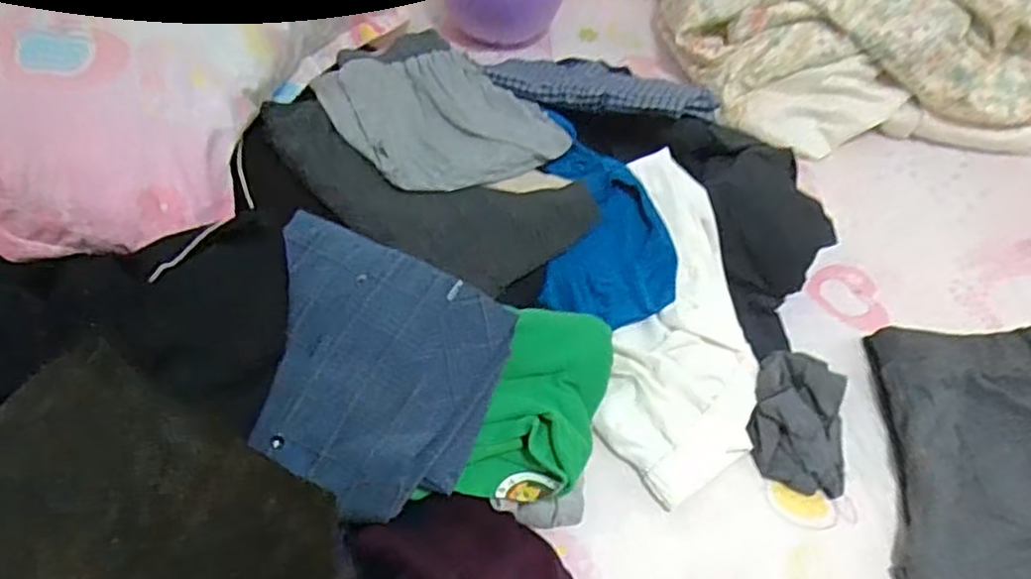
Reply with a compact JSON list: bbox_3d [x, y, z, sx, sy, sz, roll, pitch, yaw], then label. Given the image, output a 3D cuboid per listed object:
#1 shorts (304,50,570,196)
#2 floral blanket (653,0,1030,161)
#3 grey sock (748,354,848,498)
[{"bbox_3d":[-0.080,-0.198,0.761,0.238,0.047,0.210,-19,57,-19],"label":"shorts"},{"bbox_3d":[0.613,-0.426,1.097,0.684,0.207,0.389,-2,53,-7],"label":"floral blanket"},{"bbox_3d":[0.299,0.135,0.725,0.098,0.029,0.152,14,52,5],"label":"grey sock"}]

